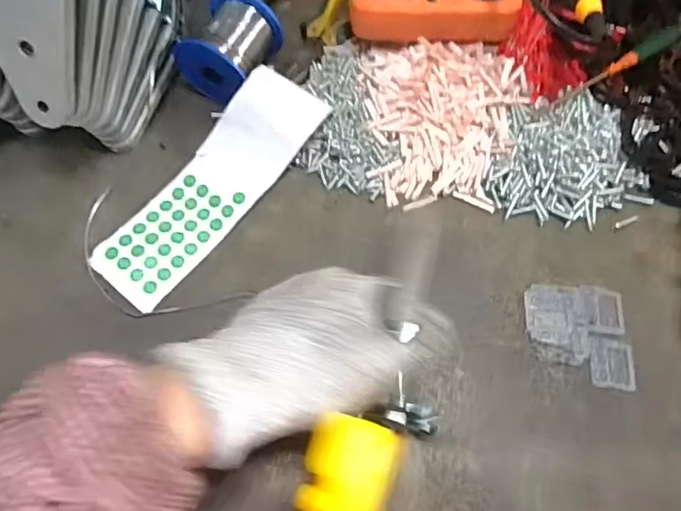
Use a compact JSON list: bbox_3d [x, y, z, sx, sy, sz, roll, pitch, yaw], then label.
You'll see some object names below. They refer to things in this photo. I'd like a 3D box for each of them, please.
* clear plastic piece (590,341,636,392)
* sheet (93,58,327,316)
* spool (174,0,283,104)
[{"bbox_3d":[0.186,0.074,0.368,0.029,0.004,0.032,8,69,2],"label":"clear plastic piece"},{"bbox_3d":[-0.092,-0.057,0.396,0.063,0.036,0.205,37,73,13],"label":"sheet"},{"bbox_3d":[-0.087,-0.163,0.430,0.060,0.058,0.079,28,71,10],"label":"spool"}]

